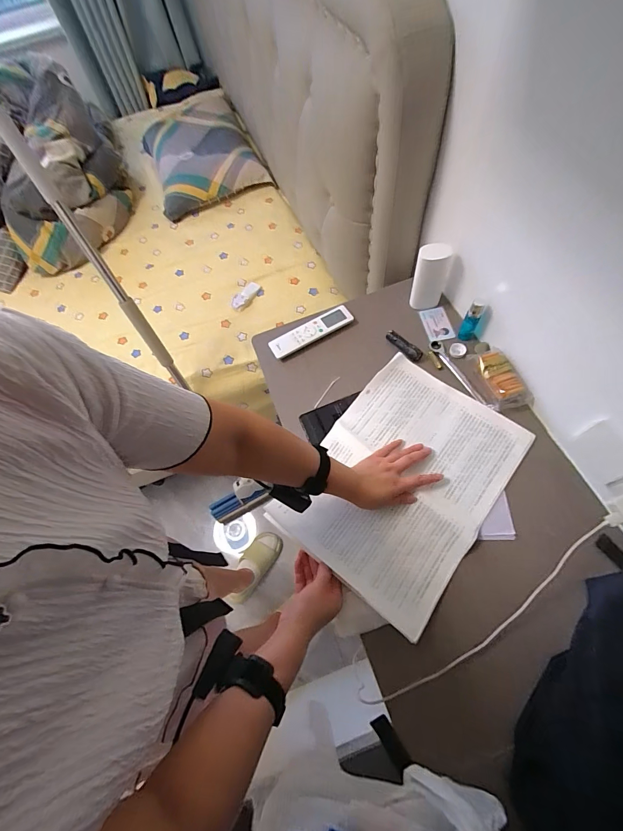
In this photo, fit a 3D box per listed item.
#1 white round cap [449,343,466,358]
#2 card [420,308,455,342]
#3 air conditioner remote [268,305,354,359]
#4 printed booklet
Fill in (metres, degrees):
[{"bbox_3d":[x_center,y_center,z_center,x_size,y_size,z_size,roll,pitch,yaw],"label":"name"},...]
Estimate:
[{"bbox_3d":[0.311,-0.138,0.735,0.031,0.015,0.030,-1,65,3],"label":"white round cap"},{"bbox_3d":[0.280,-0.205,0.777,0.054,0.009,0.084,-14,70,8],"label":"card"},{"bbox_3d":[-0.002,-0.190,0.783,0.196,0.023,0.046,-28,67,-9],"label":"air conditioner remote"},{"bbox_3d":[0.161,0.102,0.610,0.301,0.037,0.409,35,72,18],"label":"printed booklet"}]

